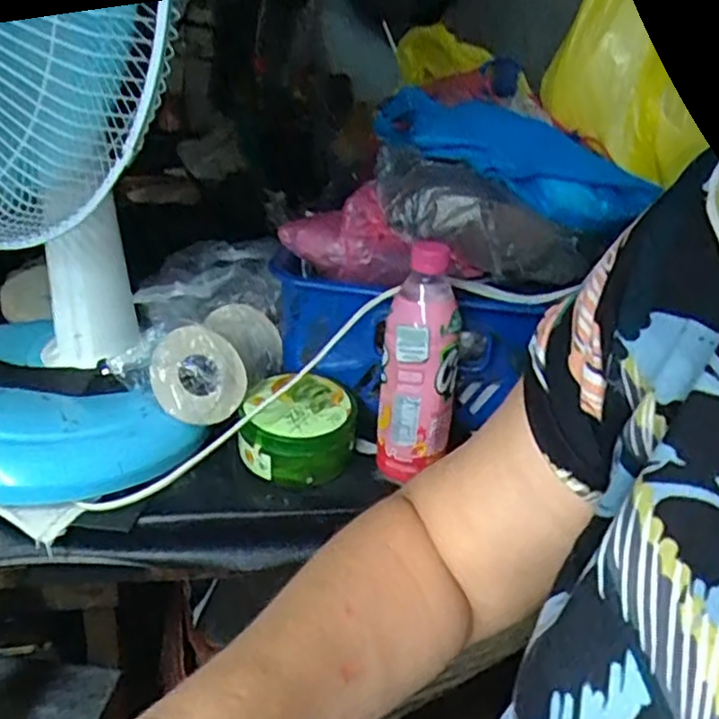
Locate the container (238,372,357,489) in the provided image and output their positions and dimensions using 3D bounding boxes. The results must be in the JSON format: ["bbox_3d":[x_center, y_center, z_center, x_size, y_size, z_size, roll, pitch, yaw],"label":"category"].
[{"bbox_3d":[-0.055,0.063,0.629,0.097,0.075,0.094,5,25,-2],"label":"container"}]

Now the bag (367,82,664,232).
[{"bbox_3d":[0.130,-0.193,0.658,0.147,0.080,0.244,-8,28,-27],"label":"bag"}]

